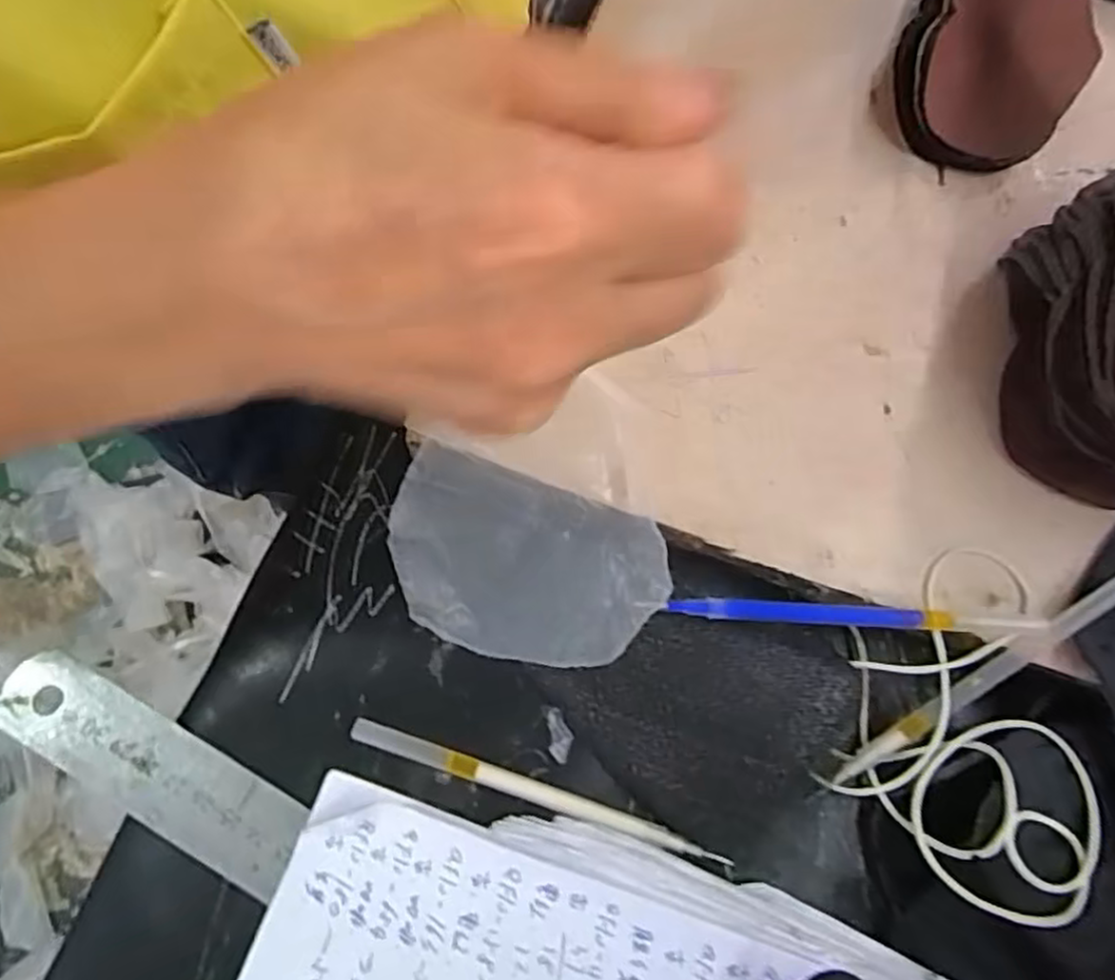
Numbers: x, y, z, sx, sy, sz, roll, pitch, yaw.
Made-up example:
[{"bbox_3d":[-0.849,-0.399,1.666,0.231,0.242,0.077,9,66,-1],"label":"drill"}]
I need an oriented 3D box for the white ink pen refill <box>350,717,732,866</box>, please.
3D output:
[{"bbox_3d":[-0.005,0.093,0.222,0.119,0.011,0.006,19,73,3],"label":"white ink pen refill"}]

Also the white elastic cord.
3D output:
[{"bbox_3d":[0.128,0.072,0.227,0.070,0.026,0.100,19,73,3],"label":"white elastic cord"}]

